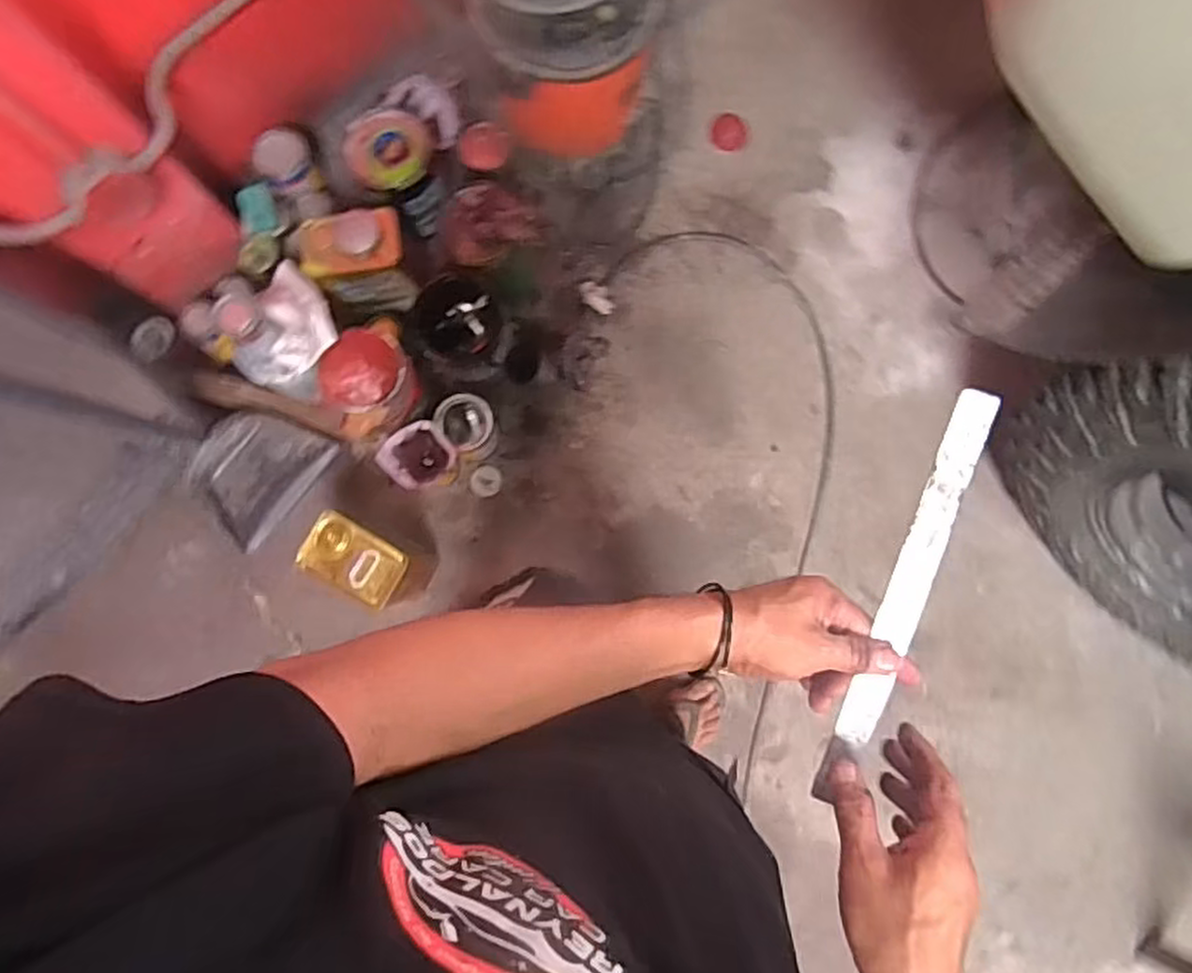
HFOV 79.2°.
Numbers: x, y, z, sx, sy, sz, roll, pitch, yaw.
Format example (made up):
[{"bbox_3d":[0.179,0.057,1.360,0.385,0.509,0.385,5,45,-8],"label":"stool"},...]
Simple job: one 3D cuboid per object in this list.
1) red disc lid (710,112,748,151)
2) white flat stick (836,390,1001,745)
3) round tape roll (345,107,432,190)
[{"bbox_3d":[0.292,-0.775,1.577,0.079,0.010,0.088,-2,83,0],"label":"red disc lid"},{"bbox_3d":[0.213,0.060,0.481,0.025,0.010,0.249,16,103,5],"label":"white flat stick"},{"bbox_3d":[-0.379,-0.620,1.329,0.143,0.060,0.143,-1,93,-13],"label":"round tape roll"}]

